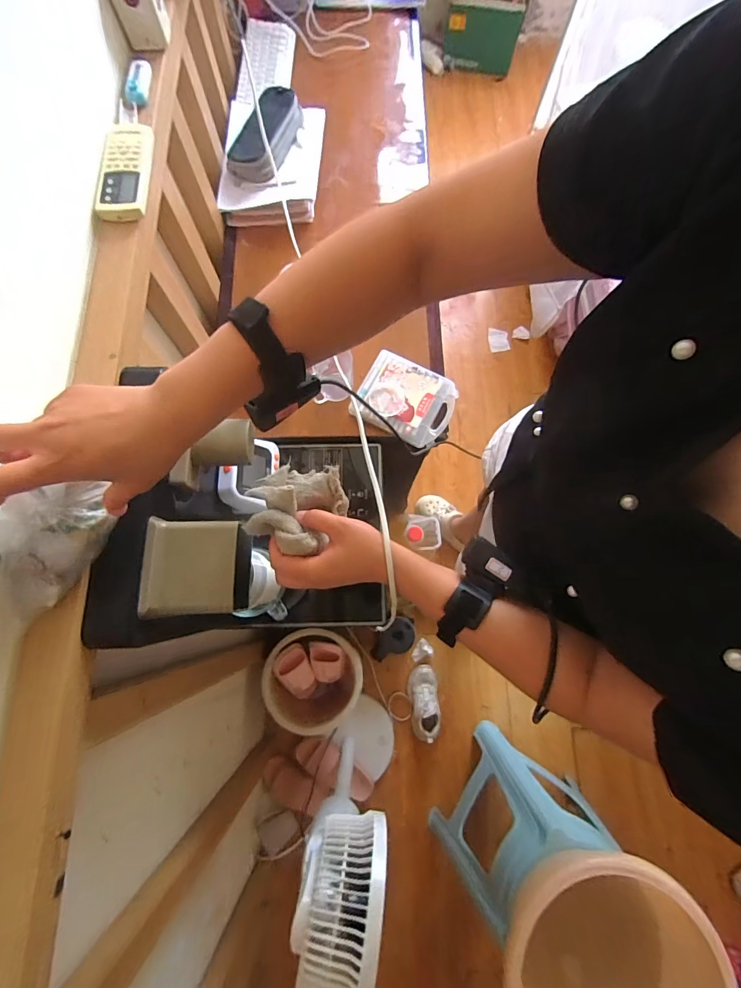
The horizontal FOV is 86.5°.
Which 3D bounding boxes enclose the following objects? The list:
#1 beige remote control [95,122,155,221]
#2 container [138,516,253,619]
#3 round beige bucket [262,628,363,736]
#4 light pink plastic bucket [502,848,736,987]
[{"bbox_3d":[-0.321,-0.425,0.515,0.062,0.020,0.146,-2,75,-2],"label":"beige remote control"},{"bbox_3d":[-0.193,0.081,0.439,0.110,0.030,0.102,-1,75,-1],"label":"container"},{"bbox_3d":[-0.162,0.534,1.177,0.257,0.225,0.268,43,79,9],"label":"round beige bucket"},{"bbox_3d":[0.412,0.841,0.709,0.356,0.227,0.329,0,75,-1],"label":"light pink plastic bucket"}]

